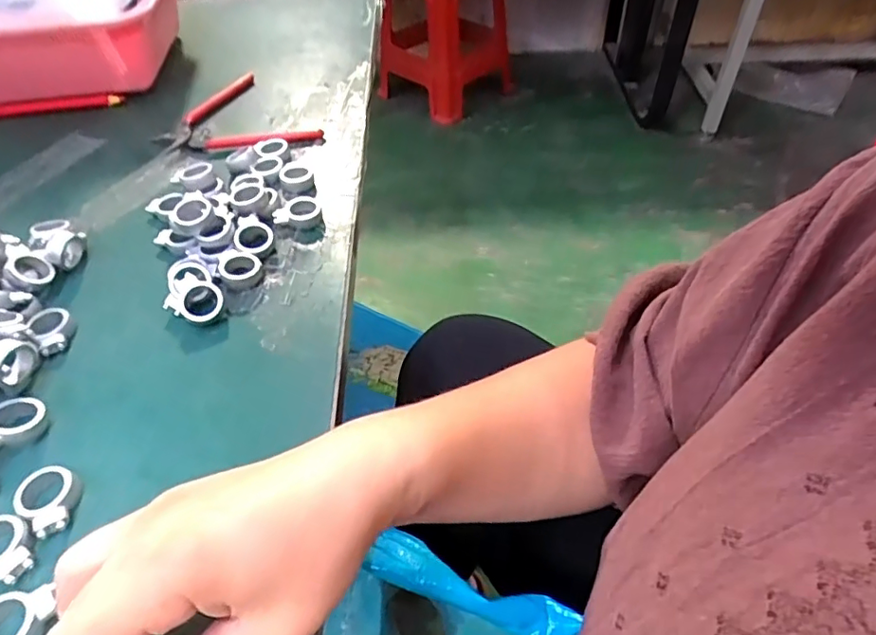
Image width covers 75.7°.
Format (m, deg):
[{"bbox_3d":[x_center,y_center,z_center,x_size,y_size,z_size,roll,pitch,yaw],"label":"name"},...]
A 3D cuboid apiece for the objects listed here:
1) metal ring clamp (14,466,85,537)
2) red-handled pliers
[{"bbox_3d":[-0.182,0.086,0.266,0.025,0.011,0.032,-36,54,-26],"label":"metal ring clamp"},{"bbox_3d":[-0.183,-0.168,0.496,0.109,0.016,0.136,-31,52,-23],"label":"red-handled pliers"}]

